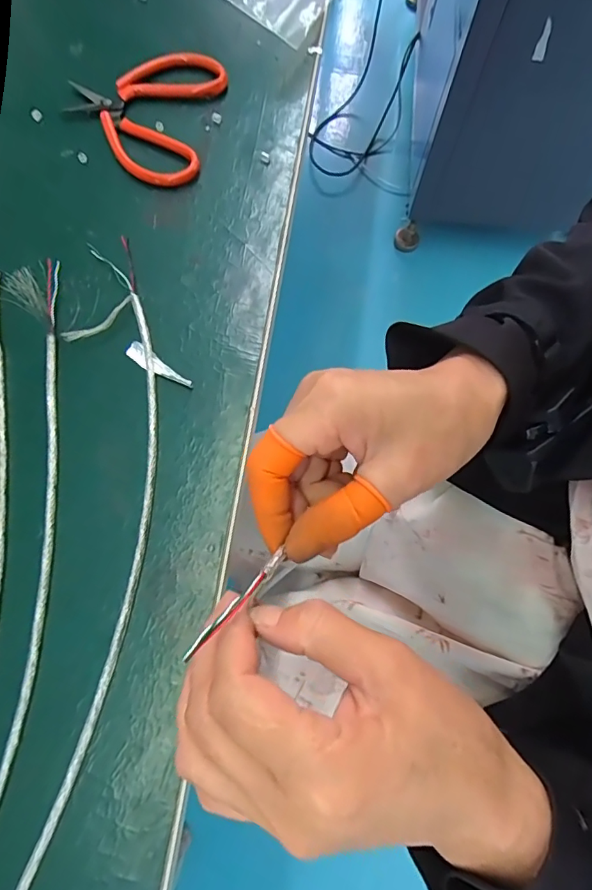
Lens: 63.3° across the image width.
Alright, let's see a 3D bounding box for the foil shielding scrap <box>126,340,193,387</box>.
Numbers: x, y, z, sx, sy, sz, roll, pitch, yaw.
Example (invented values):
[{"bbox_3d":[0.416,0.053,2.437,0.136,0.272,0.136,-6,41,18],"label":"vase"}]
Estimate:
[{"bbox_3d":[-0.081,-0.046,0.281,0.044,0.004,0.011,35,77,8],"label":"foil shielding scrap"}]

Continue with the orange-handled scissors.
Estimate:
[{"bbox_3d":[-0.108,-0.227,0.327,0.099,0.013,0.099,11,75,2],"label":"orange-handled scissors"}]

